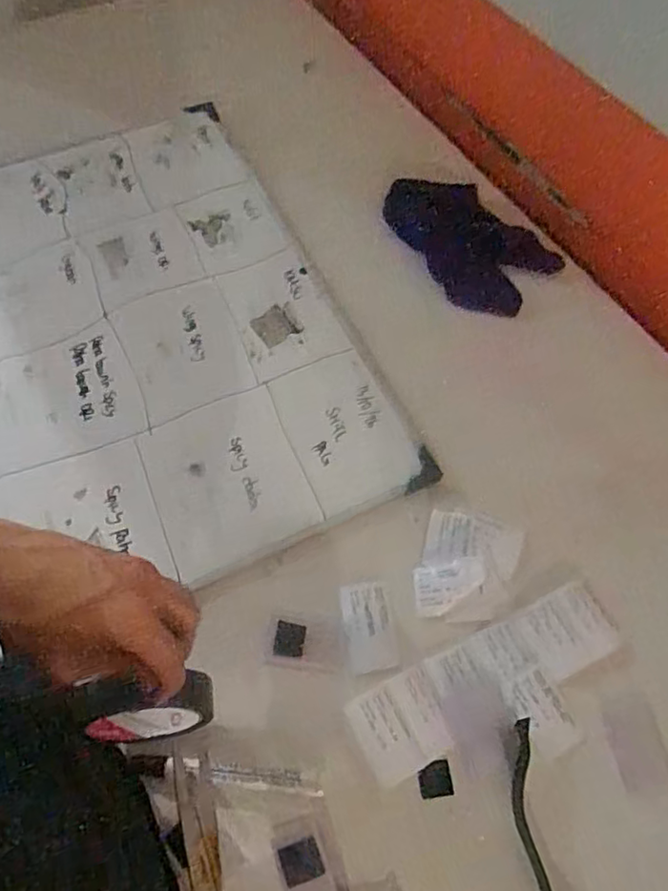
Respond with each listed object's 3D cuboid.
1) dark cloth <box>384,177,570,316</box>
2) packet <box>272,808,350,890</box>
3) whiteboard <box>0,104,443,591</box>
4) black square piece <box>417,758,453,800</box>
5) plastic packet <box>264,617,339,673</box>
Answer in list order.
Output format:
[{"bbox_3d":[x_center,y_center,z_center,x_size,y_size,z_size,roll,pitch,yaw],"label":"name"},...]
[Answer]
[{"bbox_3d":[0.152,-0.242,0.718,0.112,0.019,0.207,-43,77,8],"label":"dark cloth"},{"bbox_3d":[-0.016,0.301,0.438,0.043,0.004,0.061,-15,65,-9],"label":"packet"},{"bbox_3d":[-0.204,-0.131,0.645,0.386,0.012,0.574,-23,66,-12],"label":"whiteboard"},{"bbox_3d":[0.078,0.256,0.467,0.025,0.006,0.024,-8,64,-5],"label":"black square piece"},{"bbox_3d":[-0.026,0.164,0.507,0.062,0.004,0.042,1,63,-1],"label":"plastic packet"}]

